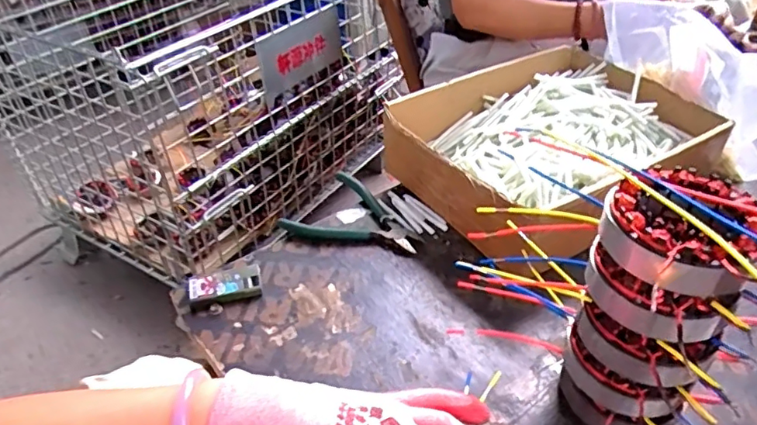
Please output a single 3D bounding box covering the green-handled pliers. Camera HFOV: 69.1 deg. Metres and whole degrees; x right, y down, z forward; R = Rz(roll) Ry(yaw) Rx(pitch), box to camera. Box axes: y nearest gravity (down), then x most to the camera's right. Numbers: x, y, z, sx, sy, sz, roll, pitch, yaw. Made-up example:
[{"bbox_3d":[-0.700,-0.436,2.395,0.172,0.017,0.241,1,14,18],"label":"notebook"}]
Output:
[{"bbox_3d":[-0.026,-0.006,0.606,0.138,0.022,0.092,6,39,9],"label":"green-handled pliers"}]

